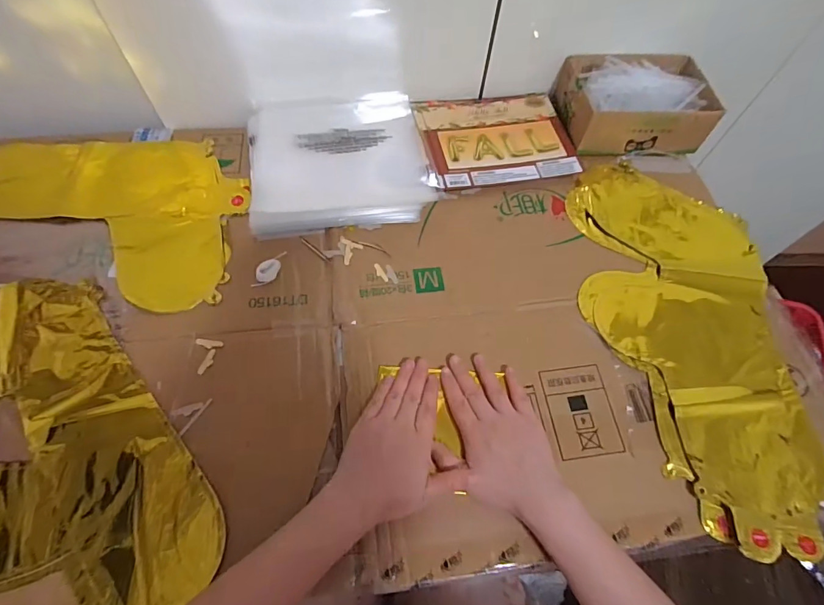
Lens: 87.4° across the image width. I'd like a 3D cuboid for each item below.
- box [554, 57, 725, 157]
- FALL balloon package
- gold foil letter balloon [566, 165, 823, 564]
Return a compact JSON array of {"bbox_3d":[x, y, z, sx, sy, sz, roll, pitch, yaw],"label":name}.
[{"bbox_3d":[0.308,-0.282,0.607,0.187,0.068,0.143,0,62,-3],"label":"box"},{"bbox_3d":[0.114,-0.234,0.605,0.198,0.014,0.169,-10,63,-8],"label":"FALL balloon package"},{"bbox_3d":[0.305,0.018,0.478,0.207,0.022,0.446,-1,62,-4],"label":"gold foil letter balloon"}]

